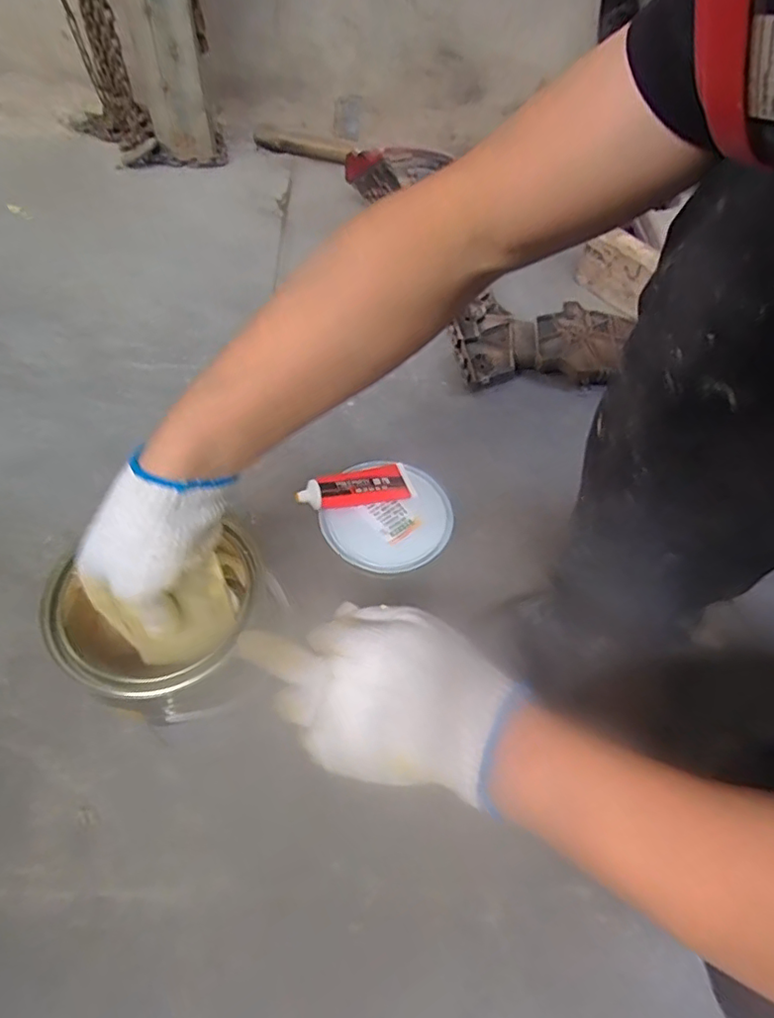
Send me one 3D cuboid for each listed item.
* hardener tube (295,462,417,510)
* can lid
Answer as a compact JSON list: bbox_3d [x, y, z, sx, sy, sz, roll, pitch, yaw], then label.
[{"bbox_3d":[-0.036,-0.024,0.663,0.133,0.032,0.048,-17,58,-15],"label":"hardener tube"},{"bbox_3d":[0.003,0.006,0.660,0.135,0.011,0.146,7,60,-11],"label":"can lid"}]

